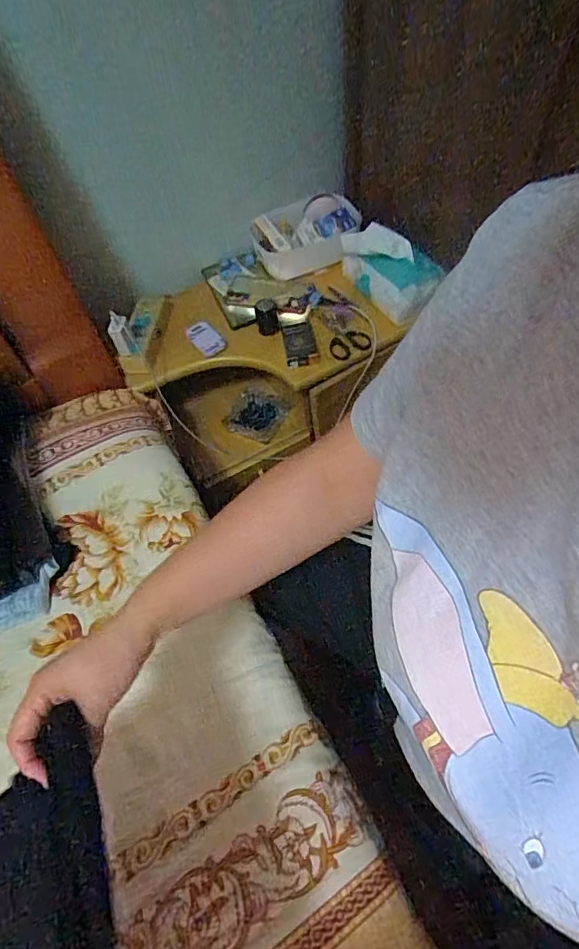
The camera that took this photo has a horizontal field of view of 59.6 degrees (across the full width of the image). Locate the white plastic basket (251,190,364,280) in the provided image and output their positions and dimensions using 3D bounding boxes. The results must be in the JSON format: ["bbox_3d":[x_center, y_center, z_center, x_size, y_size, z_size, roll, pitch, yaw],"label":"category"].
[{"bbox_3d":[0.031,-0.457,0.983,0.202,0.081,0.128,-17,57,-5],"label":"white plastic basket"}]

